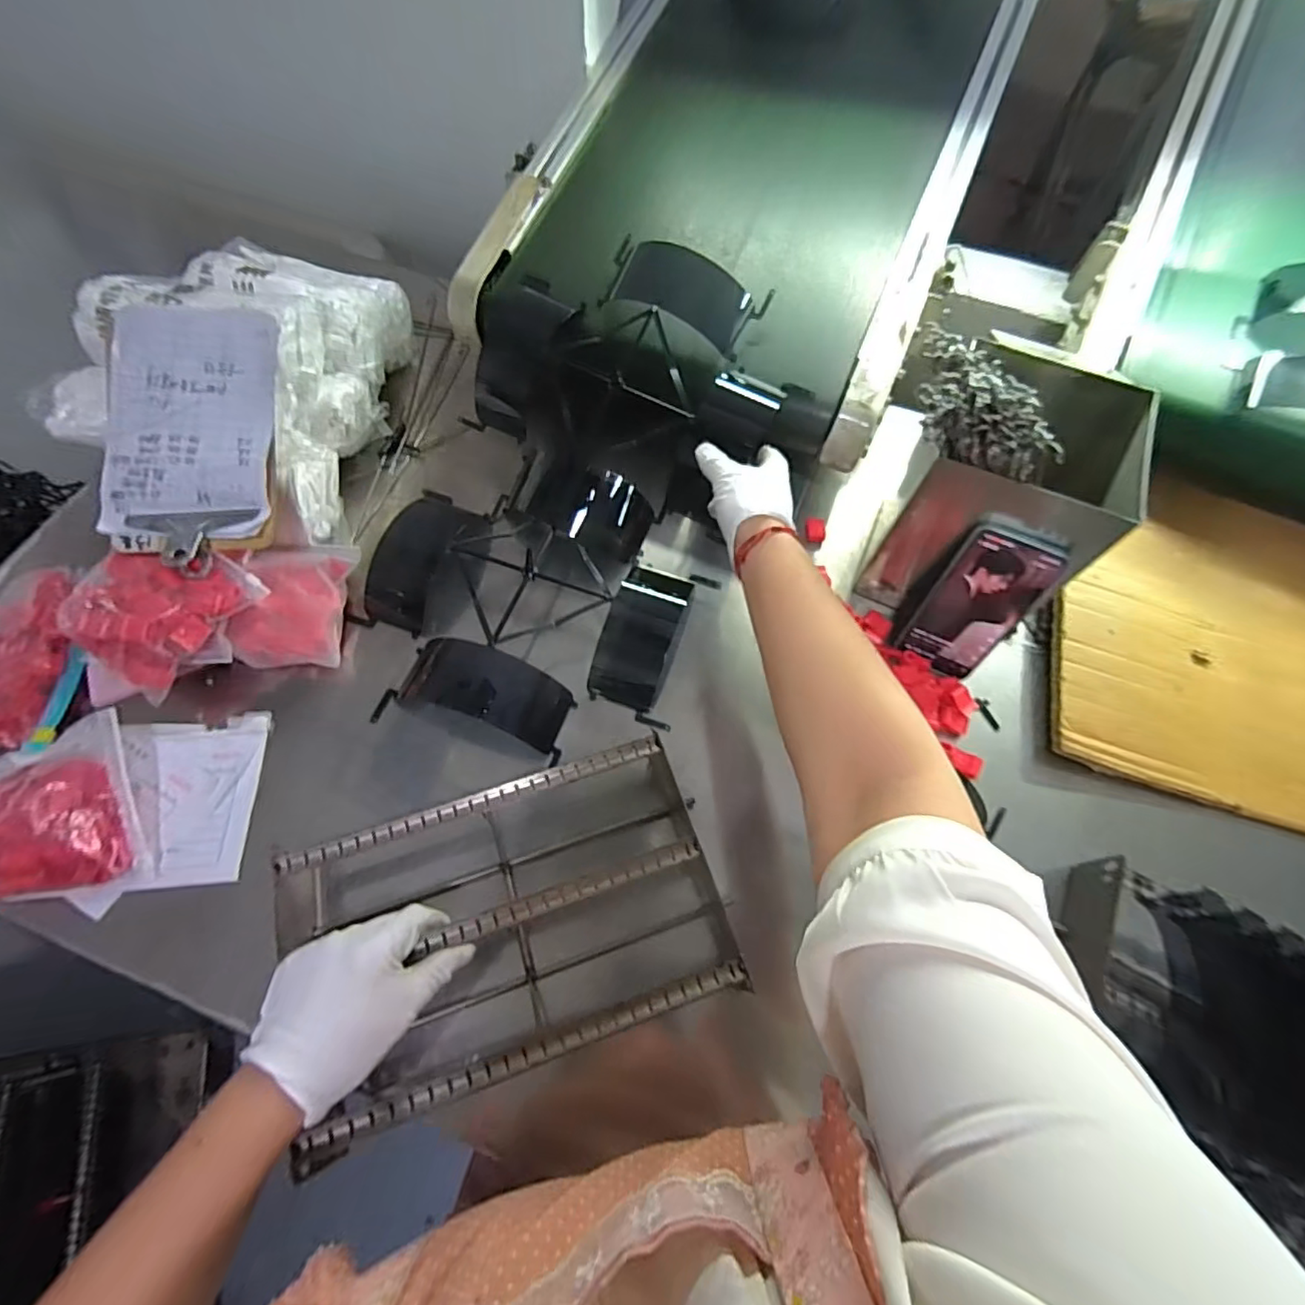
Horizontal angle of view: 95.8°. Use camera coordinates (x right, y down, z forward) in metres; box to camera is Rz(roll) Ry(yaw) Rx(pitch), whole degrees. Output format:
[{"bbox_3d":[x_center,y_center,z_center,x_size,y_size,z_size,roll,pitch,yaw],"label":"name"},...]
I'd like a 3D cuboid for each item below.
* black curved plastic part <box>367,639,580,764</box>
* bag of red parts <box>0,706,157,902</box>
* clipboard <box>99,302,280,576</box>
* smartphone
[{"bbox_3d":[-0.160,0.041,0.562,0.169,0.030,0.088,17,65,6],"label":"black curved plastic part"},{"bbox_3d":[-0.479,0.126,0.477,0.125,0.052,0.133,-12,65,-8],"label":"bag of red parts"},{"bbox_3d":[-0.417,-0.197,0.532,0.149,0.022,0.238,2,83,-4],"label":"clipboard"},{"bbox_3d":[0.293,-0.044,0.533,0.077,0.159,0.015,25,48,10],"label":"smartphone"}]

